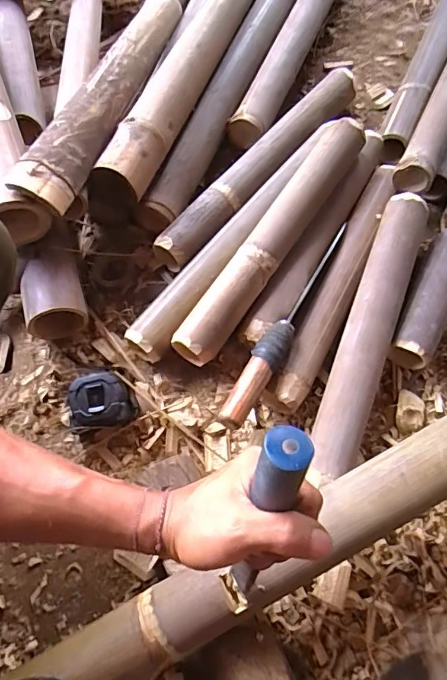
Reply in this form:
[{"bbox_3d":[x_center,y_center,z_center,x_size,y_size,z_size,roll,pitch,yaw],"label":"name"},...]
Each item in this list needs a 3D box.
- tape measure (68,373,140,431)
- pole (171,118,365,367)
[{"bbox_3d":[-0.143,0.074,0.551,0.074,0.037,0.060,-12,67,-7],"label":"tape measure"},{"bbox_3d":[0.071,-0.143,0.593,0.057,0.046,0.401,33,69,12],"label":"pole"}]

